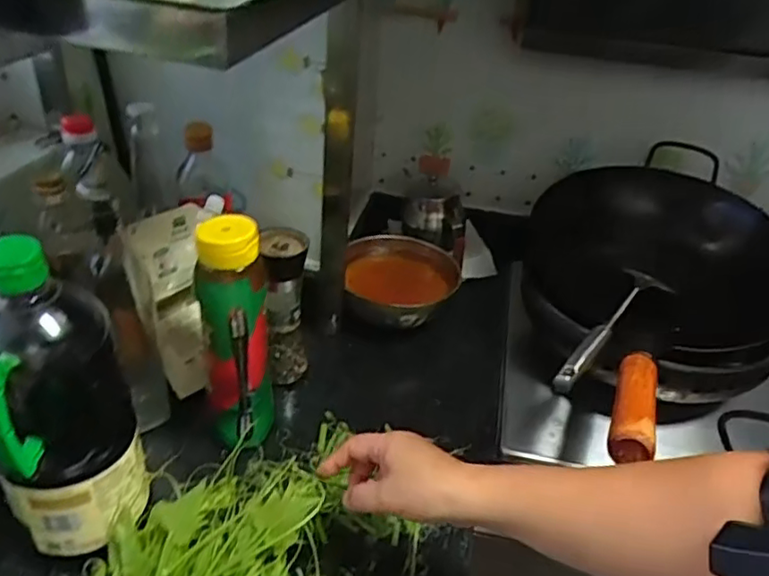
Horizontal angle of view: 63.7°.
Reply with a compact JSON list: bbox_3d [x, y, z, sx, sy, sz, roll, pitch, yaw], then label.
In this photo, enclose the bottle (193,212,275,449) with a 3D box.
[{"bbox_3d":[-0.144,0.047,0.602,0.061,0.233,0.069,-2,34,-10],"label":"bottle"}]

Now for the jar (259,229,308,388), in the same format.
[{"bbox_3d":[-0.113,0.022,0.704,0.047,0.171,0.057,-3,35,-12],"label":"jar"}]

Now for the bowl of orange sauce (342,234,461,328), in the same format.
[{"bbox_3d":[0.022,0.004,0.852,0.157,0.079,0.168,4,34,-3],"label":"bowl of orange sauce"}]

